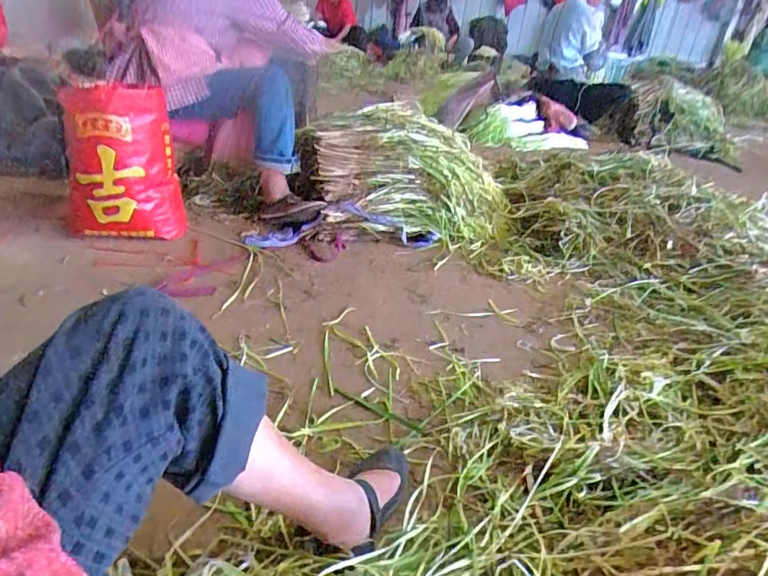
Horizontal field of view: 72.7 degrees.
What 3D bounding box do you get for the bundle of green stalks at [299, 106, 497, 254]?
[{"bbox_3d":[0.080,-0.372,1.719,0.627,0.308,0.497,5,29,-2],"label":"bundle of green stalks"}]

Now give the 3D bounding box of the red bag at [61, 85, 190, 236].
[{"bbox_3d":[-0.680,-0.311,1.350,0.266,0.382,0.174,-12,34,-30],"label":"red bag"}]

